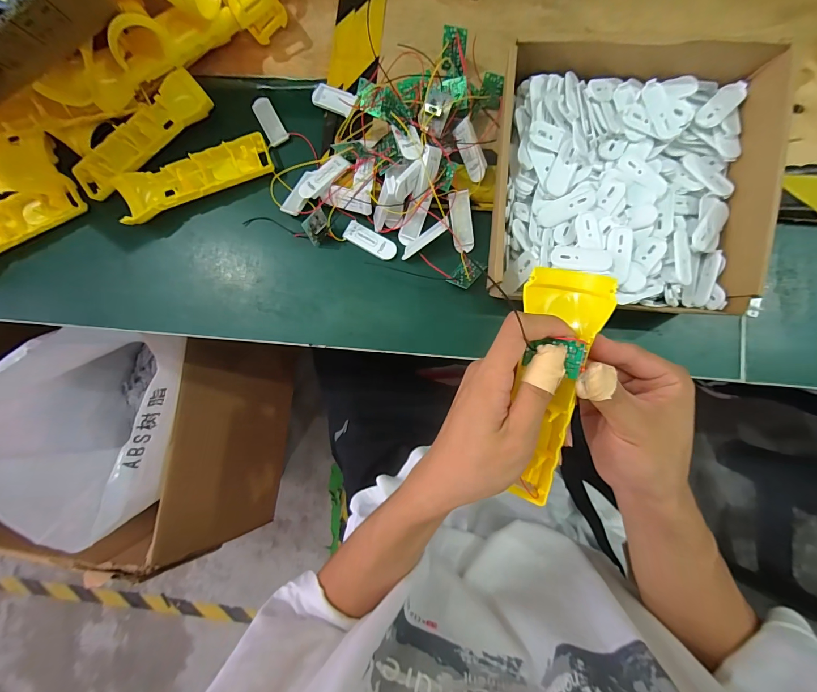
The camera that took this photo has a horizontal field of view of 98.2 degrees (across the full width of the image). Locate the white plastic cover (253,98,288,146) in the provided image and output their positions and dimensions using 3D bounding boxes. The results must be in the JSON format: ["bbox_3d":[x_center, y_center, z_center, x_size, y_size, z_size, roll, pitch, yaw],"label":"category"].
[{"bbox_3d":[-0.149,-0.242,0.380,0.020,0.004,0.054,-28,86,1],"label":"white plastic cover"}]

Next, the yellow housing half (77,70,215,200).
[{"bbox_3d":[-0.282,-0.221,0.374,0.163,0.018,0.052,-37,85,1],"label":"yellow housing half"}]

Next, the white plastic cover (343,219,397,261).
[{"bbox_3d":[-0.039,-0.108,0.365,0.058,0.004,0.021,32,89,5],"label":"white plastic cover"}]

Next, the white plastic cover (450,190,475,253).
[{"bbox_3d":[0.053,-0.124,0.353,0.020,0.005,0.058,-7,99,3],"label":"white plastic cover"}]

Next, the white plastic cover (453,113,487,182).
[{"bbox_3d":[0.061,-0.186,0.338,0.008,0.024,0.054,-24,89,-28],"label":"white plastic cover"}]

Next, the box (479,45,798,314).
[{"bbox_3d":[0.185,-0.137,0.311,0.216,0.069,0.208,5,87,4],"label":"box"}]

